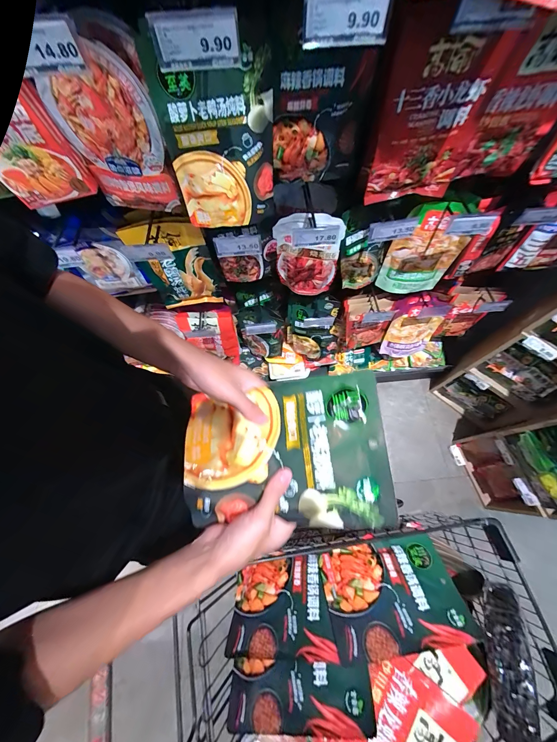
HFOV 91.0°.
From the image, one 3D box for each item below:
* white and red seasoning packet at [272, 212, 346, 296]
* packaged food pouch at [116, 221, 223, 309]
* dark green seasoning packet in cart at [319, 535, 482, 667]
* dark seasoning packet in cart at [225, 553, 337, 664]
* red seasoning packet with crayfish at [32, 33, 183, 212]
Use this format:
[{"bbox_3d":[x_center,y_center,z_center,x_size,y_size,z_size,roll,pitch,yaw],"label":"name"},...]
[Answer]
[{"bbox_3d":[0.075,-0.316,0.754,0.173,0.261,0.040,10,63,6],"label":"white and red seasoning packet"},{"bbox_3d":[-0.284,-0.285,0.770,0.189,0.297,0.044,-11,68,-3],"label":"packaged food pouch"},{"bbox_3d":[0.201,0.393,0.487,0.223,0.012,0.156,-4,36,-4],"label":"dark green seasoning packet in cart"},{"bbox_3d":[0.000,0.431,0.504,0.187,0.009,0.147,-17,32,11],"label":"dark seasoning packet in cart"},{"bbox_3d":[-0.275,-0.385,0.463,0.172,0.221,0.031,15,69,8],"label":"red seasoning packet with crayfish"}]

